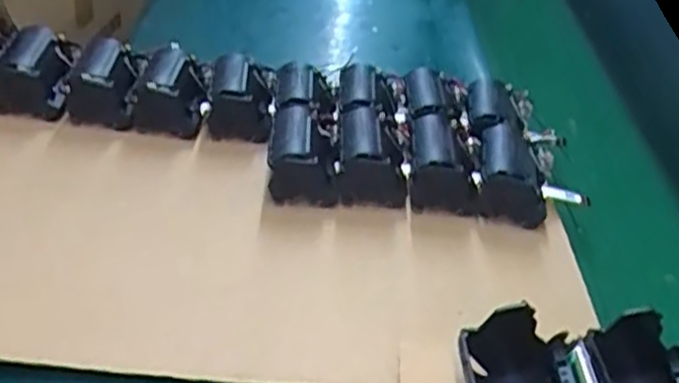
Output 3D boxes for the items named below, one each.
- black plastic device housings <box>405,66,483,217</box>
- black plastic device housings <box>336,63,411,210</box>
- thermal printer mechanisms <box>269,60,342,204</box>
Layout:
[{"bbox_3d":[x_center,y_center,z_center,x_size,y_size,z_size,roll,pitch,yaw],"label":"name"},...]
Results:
[{"bbox_3d":[0.073,-0.038,0.528,0.048,0.046,0.132,6,38,-1],"label":"black plastic device housings"},{"bbox_3d":[0.026,-0.042,0.530,0.052,0.048,0.127,5,38,-3],"label":"black plastic device housings"},{"bbox_3d":[-0.024,-0.044,0.517,0.048,0.049,0.122,3,38,-5],"label":"thermal printer mechanisms"}]

